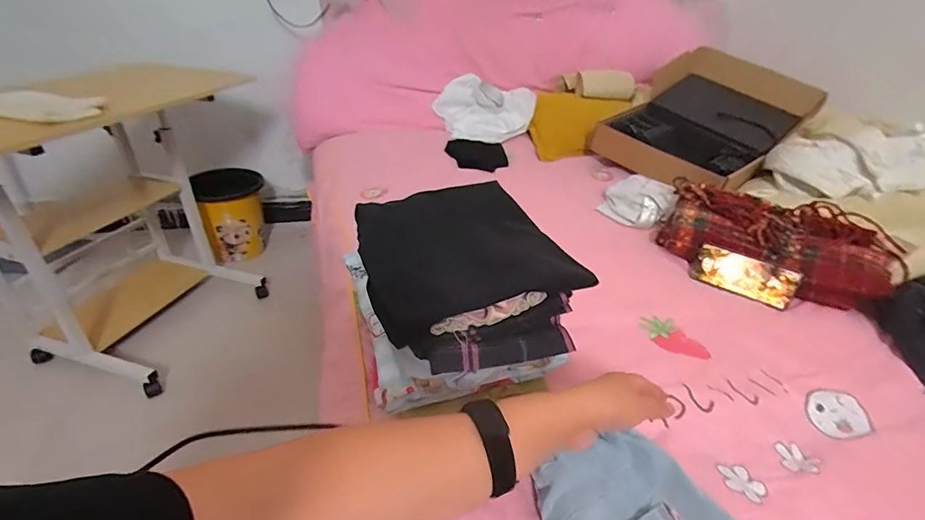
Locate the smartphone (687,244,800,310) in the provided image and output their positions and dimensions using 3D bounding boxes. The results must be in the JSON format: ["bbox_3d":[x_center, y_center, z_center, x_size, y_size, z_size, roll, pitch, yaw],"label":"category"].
[{"bbox_3d":[0.503,0.030,0.800,0.161,0.069,0.014,23,10,27],"label":"smartphone"}]

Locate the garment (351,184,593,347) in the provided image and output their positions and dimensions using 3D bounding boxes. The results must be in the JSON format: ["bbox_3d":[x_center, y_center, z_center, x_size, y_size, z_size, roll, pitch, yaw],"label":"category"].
[{"bbox_3d":[-0.005,-0.017,0.536,0.229,0.053,0.207,-11,36,-21],"label":"garment"}]

